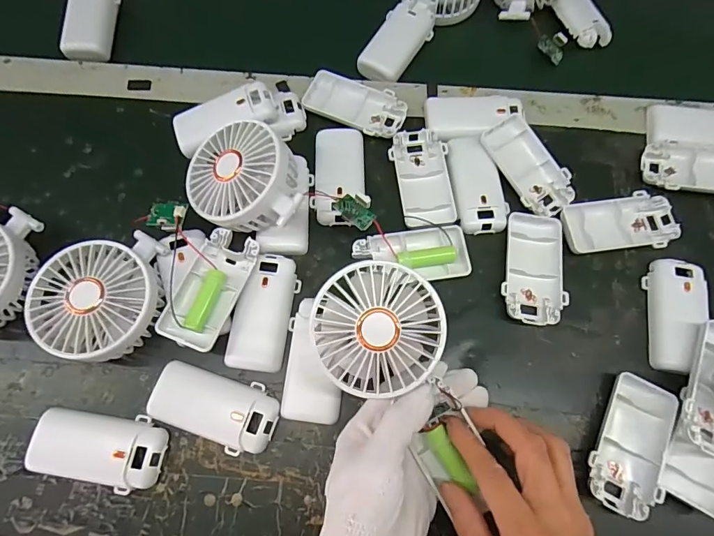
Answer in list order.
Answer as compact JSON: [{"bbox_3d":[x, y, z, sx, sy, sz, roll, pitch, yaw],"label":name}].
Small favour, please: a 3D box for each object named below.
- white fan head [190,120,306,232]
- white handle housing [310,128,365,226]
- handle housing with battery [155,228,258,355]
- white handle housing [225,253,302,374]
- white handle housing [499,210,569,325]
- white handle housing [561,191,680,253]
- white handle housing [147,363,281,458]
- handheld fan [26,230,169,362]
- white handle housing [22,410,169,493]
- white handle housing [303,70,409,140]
[{"bbox_3d":[-0.086,-0.072,0.351,0.097,0.056,0.087,-4,81,20],"label":"white fan head"},{"bbox_3d":[-0.016,-0.083,0.380,0.045,0.010,0.092,3,71,0],"label":"white handle housing"},{"bbox_3d":[-0.112,0.017,0.334,0.044,0.026,0.092,21,72,6],"label":"handle housing with battery"},{"bbox_3d":[-0.073,0.034,0.336,0.043,0.015,0.091,10,71,3],"label":"white handle housing"},{"bbox_3d":[0.146,0.000,0.355,0.049,0.015,0.096,6,71,2],"label":"white handle housing"},{"bbox_3d":[0.225,-0.037,0.366,0.096,0.011,0.048,-9,72,-4],"label":"white handle housing"},{"bbox_3d":[-0.106,0.104,0.316,0.093,0.014,0.049,14,72,4],"label":"white handle housing"},{"bbox_3d":[-0.194,0.023,0.326,0.087,0.046,0.098,-3,71,-2],"label":"handheld fan"},{"bbox_3d":[-0.186,0.131,0.305,0.093,0.017,0.048,5,71,1],"label":"white handle housing"},{"bbox_3d":[-0.001,-0.154,0.401,0.096,0.010,0.049,27,73,8],"label":"white handle housing"}]

